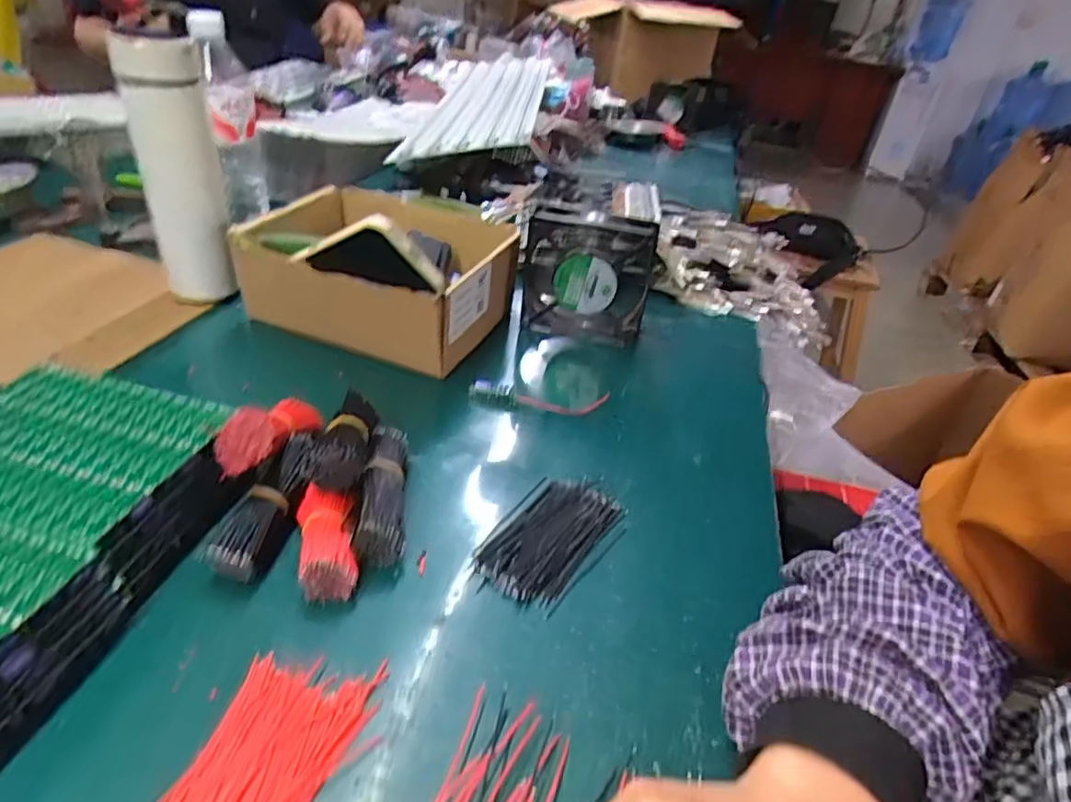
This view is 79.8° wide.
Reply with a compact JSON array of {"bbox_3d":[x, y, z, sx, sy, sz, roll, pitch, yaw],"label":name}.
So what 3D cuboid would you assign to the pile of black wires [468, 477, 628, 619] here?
[{"bbox_3d":[0.011,0.089,0.419,0.070,0.012,0.108,18,33,22],"label":"pile of black wires"}]

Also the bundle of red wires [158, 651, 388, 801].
[{"bbox_3d":[-0.122,0.164,0.279,0.067,0.010,0.116,11,31,11],"label":"bundle of red wires"}]

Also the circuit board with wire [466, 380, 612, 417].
[{"bbox_3d":[0.005,-0.002,0.542,0.121,0.015,0.037,1,31,-5],"label":"circuit board with wire"}]

